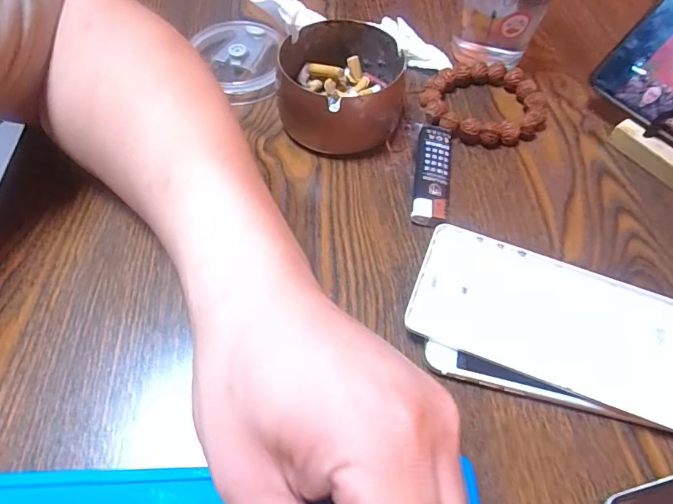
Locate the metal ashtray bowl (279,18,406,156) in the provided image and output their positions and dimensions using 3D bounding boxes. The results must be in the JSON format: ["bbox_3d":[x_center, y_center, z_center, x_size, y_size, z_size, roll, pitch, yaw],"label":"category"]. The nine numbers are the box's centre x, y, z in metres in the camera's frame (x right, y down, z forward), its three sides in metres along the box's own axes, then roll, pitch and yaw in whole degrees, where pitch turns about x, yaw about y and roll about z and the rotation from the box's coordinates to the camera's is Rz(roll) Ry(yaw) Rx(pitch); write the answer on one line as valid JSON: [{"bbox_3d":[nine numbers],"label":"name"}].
[{"bbox_3d":[0.004,-0.114,0.318,0.086,0.047,0.082,1,58,-1],"label":"metal ashtray bowl"}]

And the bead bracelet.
[{"bbox_3d":[0.109,-0.111,0.337,0.090,0.016,0.075,8,58,4],"label":"bead bracelet"}]

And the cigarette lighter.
[{"bbox_3d":[0.063,-0.051,0.300,0.022,0.012,0.081,9,58,4],"label":"cigarette lighter"}]

